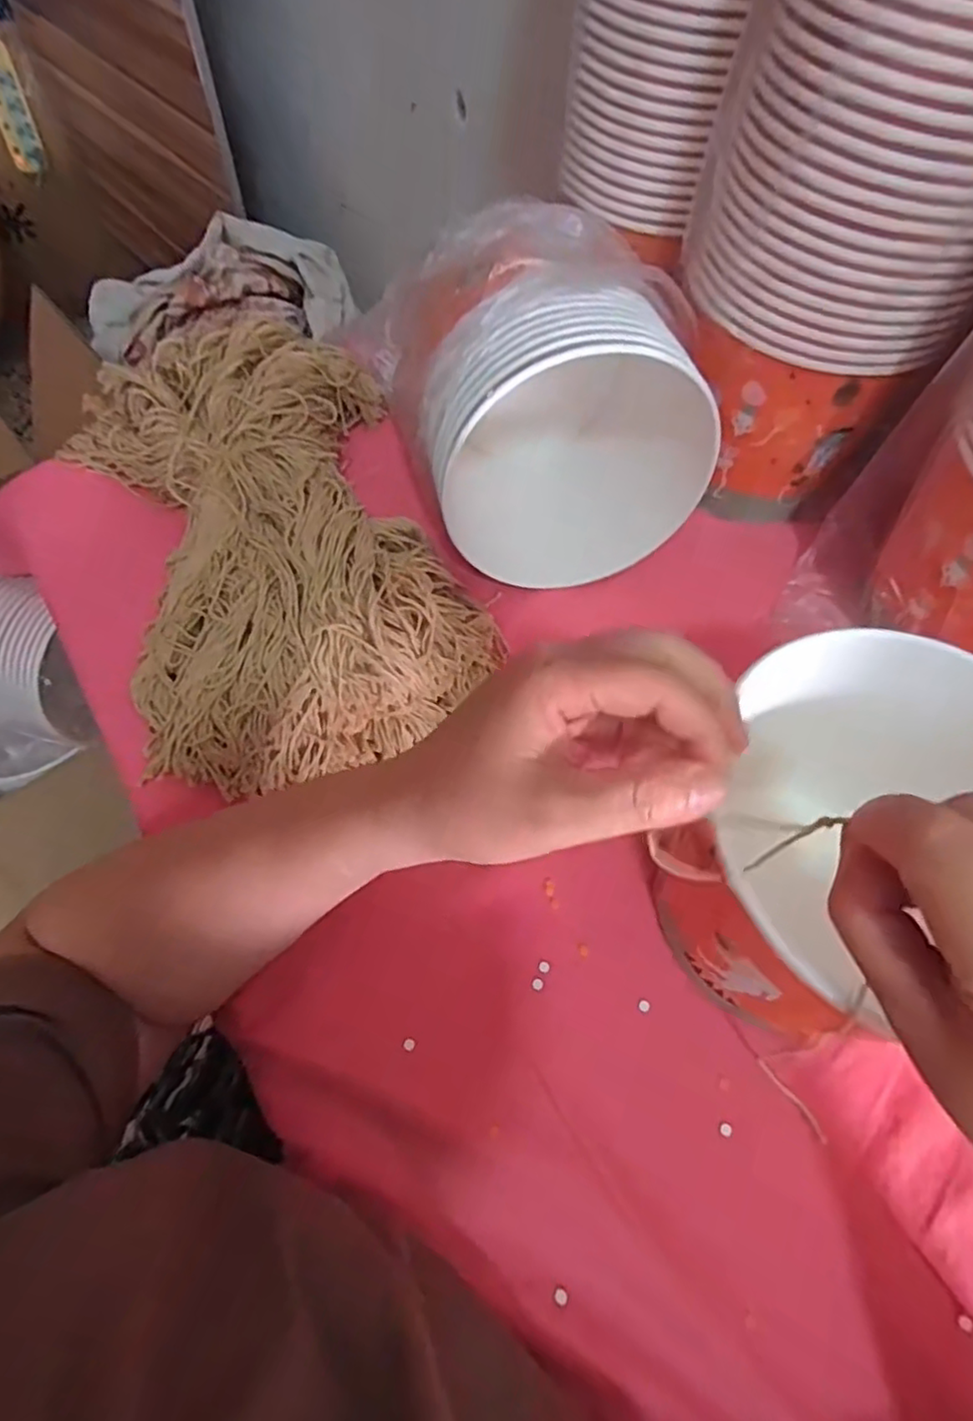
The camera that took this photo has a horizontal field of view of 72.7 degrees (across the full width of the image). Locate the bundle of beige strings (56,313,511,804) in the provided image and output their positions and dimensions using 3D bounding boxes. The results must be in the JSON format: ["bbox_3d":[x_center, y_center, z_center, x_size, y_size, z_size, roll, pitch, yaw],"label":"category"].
[{"bbox_3d":[-0.146,-0.129,0.433,0.217,0.061,0.373,-22,63,-13],"label":"bundle of beige strings"}]

